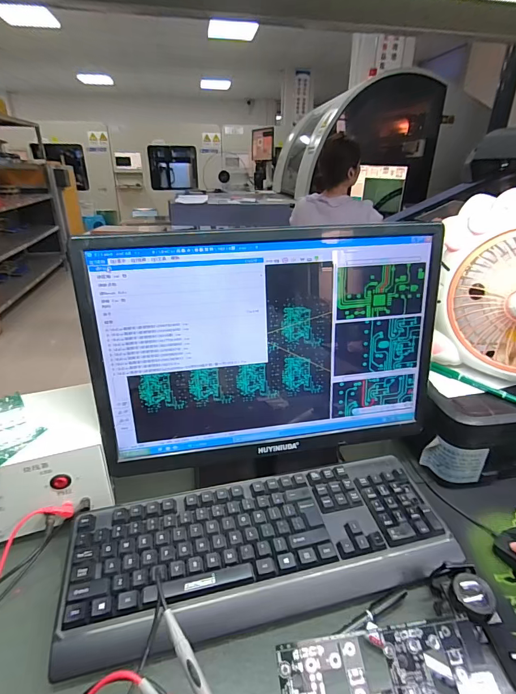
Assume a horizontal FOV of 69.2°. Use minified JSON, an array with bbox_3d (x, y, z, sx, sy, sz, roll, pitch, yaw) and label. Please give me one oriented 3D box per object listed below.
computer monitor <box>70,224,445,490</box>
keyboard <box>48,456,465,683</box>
[{"bbox_3d":[0.020,0.019,0.484,0.432,0.310,0.076,-5,27,-11],"label":"computer monitor"},{"bbox_3d":[0.011,0.220,0.432,0.425,0.025,0.156,-8,33,-12],"label":"keyboard"}]

